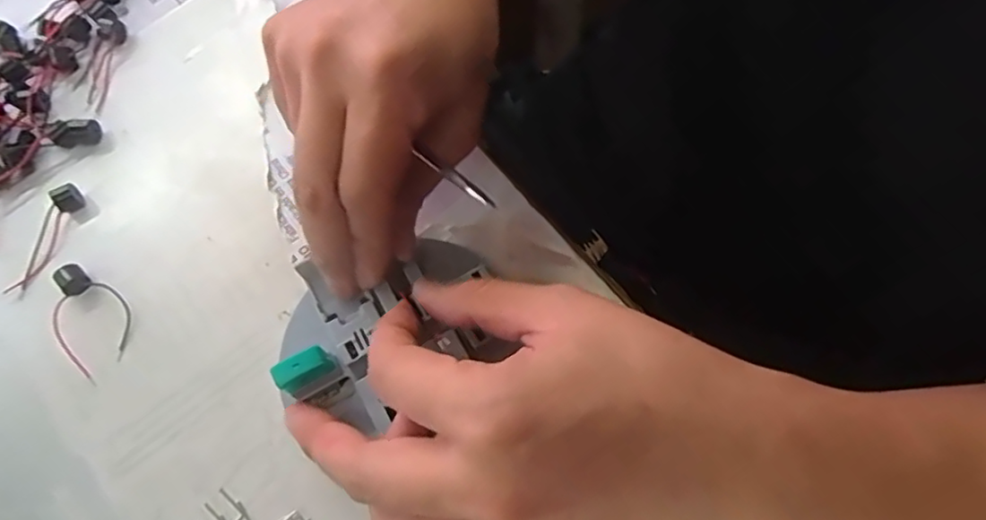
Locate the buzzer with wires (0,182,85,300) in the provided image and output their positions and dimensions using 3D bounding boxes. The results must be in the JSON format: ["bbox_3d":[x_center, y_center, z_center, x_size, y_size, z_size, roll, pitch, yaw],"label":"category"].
[{"bbox_3d":[-0.214,-0.011,0.284,0.015,0.011,0.056,19,71,10],"label":"buzzer with wires"}]

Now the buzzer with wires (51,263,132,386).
[{"bbox_3d":[-0.182,0.024,0.270,0.030,0.011,0.051,-40,72,-12],"label":"buzzer with wires"}]

